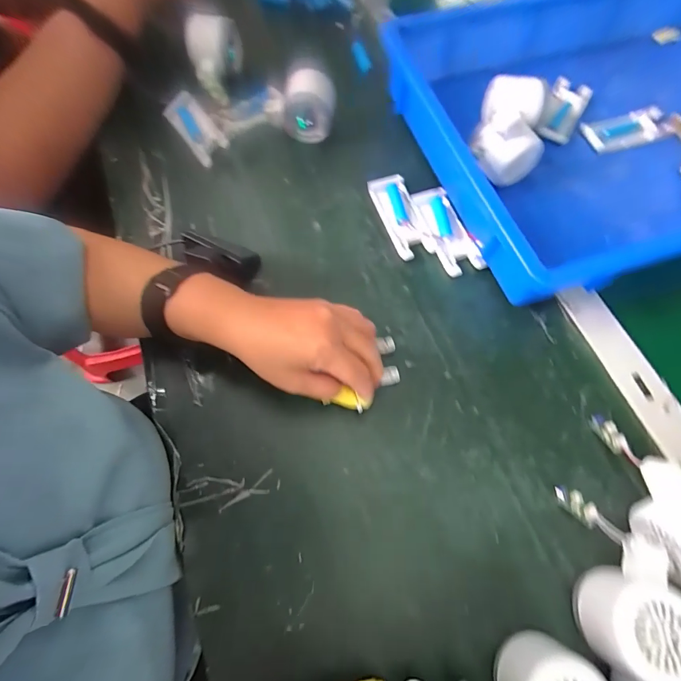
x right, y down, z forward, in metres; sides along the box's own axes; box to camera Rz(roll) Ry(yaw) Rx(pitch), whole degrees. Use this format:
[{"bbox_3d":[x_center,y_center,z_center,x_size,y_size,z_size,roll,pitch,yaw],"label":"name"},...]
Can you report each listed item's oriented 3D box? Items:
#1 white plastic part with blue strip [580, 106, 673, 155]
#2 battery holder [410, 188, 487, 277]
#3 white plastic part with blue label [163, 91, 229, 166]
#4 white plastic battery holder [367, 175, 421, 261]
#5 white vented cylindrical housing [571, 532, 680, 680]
[{"bbox_3d":[0.353,-0.259,0.462,0.110,0.007,0.042,-15,87,-7],"label":"white plastic part with blue strip"},{"bbox_3d":[0.117,-0.121,0.406,0.044,0.014,0.108,-16,69,-7],"label":"battery holder"},{"bbox_3d":[-0.174,-0.257,0.456,0.045,0.011,0.096,-41,81,26],"label":"white plastic part with blue label"},{"bbox_3d":[0.068,-0.138,0.414,0.042,0.016,0.102,-18,69,-8],"label":"white plastic battery holder"},{"bbox_3d":[0.208,0.184,0.260,0.060,0.046,0.083,31,71,11],"label":"white vented cylindrical housing"}]

